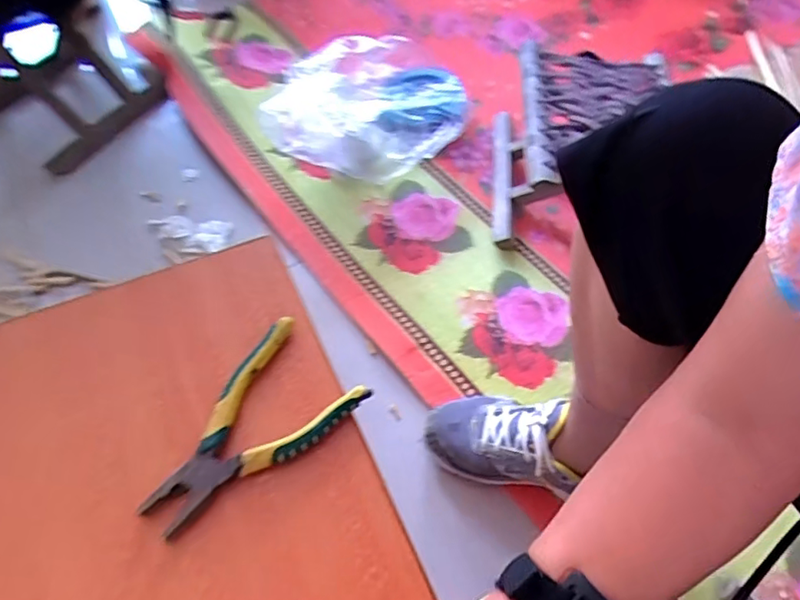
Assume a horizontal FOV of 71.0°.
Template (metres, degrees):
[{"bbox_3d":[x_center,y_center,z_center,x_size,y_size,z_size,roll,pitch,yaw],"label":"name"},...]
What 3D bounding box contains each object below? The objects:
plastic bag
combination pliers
[{"bbox_3d":[-0.040,-0.304,0.878,0.290,0.129,0.253,2,60,-2],"label":"plastic bag"},{"bbox_3d":[-0.119,0.104,0.441,0.098,0.016,0.175,37,64,18],"label":"combination pliers"}]

